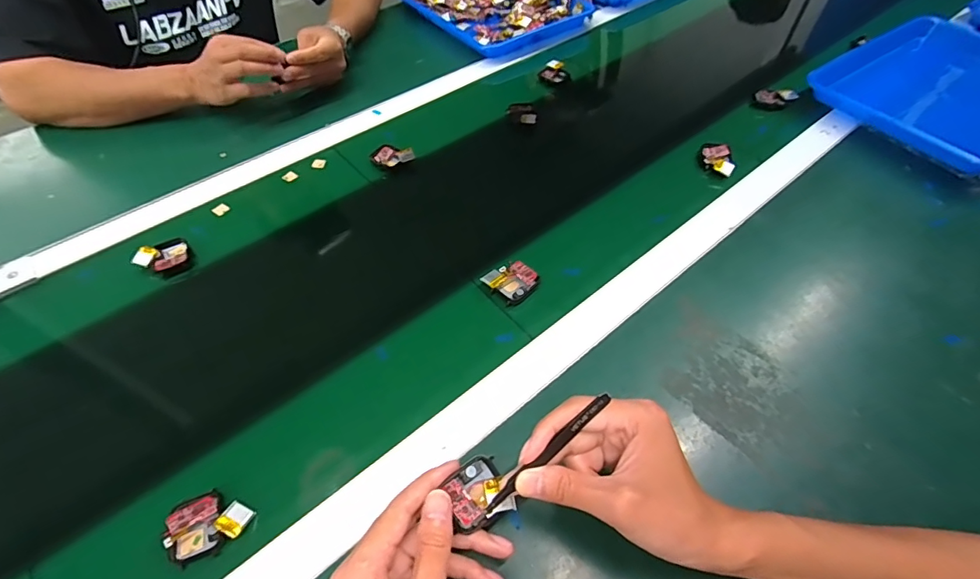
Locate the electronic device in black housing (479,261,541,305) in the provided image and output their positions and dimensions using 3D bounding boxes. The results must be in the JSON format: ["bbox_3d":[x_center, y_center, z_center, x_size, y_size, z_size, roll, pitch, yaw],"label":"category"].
[{"bbox_3d":[0.022,-0.009,0.476,0.044,0.018,0.043,33,60,24],"label":"electronic device in black housing"}]

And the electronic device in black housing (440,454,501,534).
[{"bbox_3d":[-0.008,0.135,0.307,0.034,0.013,0.041,-18,54,-12],"label":"electronic device in black housing"}]

